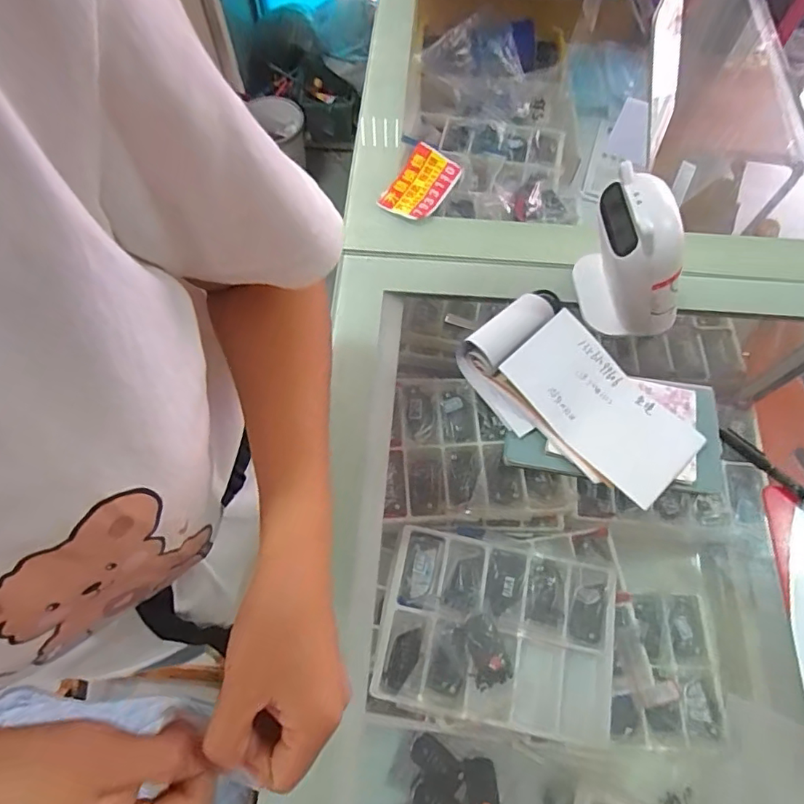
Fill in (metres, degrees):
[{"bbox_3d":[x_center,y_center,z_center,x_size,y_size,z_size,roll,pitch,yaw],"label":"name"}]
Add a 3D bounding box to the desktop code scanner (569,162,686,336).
[{"bbox_3d":[0.207,-0.128,0.462,0.077,0.136,0.096,-2,65,-2],"label":"desktop code scanner"}]

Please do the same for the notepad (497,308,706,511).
[{"bbox_3d":[0.167,0.002,0.434,0.086,0.023,0.158,-40,72,-17],"label":"notepad"}]

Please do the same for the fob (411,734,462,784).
[{"bbox_3d":[0.040,0.418,0.601,0.059,0.008,0.033,30,68,12],"label":"fob"}]

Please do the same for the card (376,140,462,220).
[{"bbox_3d":[0.020,-0.245,0.576,0.056,0.018,0.093,32,69,13],"label":"card"}]

